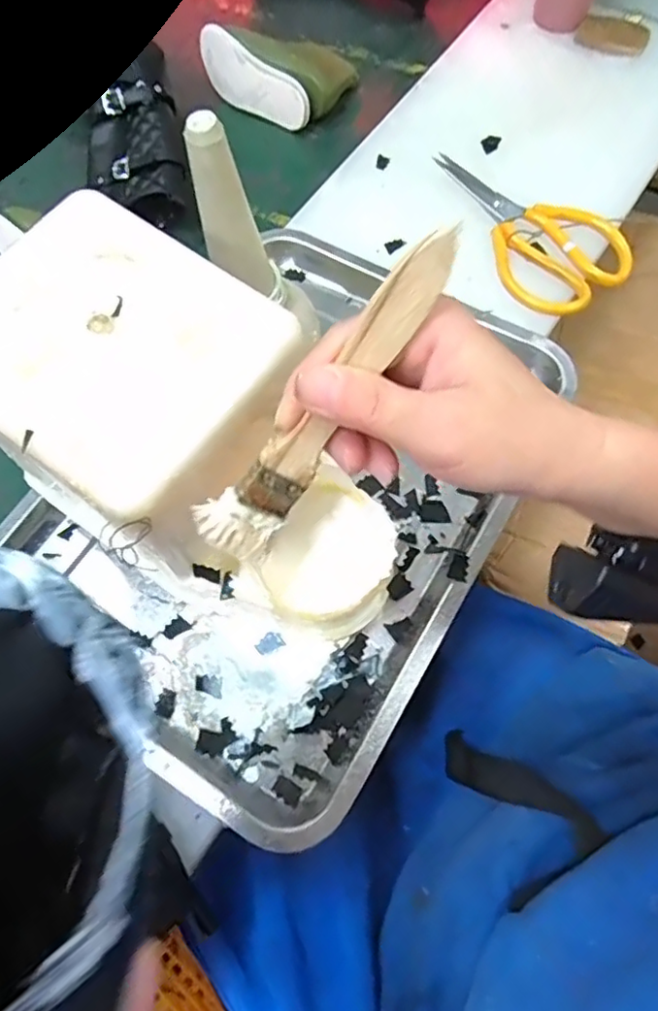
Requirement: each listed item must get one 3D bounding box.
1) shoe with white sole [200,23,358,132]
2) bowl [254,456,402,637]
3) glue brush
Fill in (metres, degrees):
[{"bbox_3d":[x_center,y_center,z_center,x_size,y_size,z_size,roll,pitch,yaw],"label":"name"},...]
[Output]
[{"bbox_3d":[-0.064,-0.466,0.643,0.163,0.058,0.101,26,71,11],"label":"shoe with white sole"},{"bbox_3d":[0.002,0.040,0.377,0.073,0.059,0.081,33,73,13],"label":"bowl"},{"bbox_3d":[0.000,-0.033,0.217,0.028,0.009,0.138,34,114,-23],"label":"glue brush"}]

